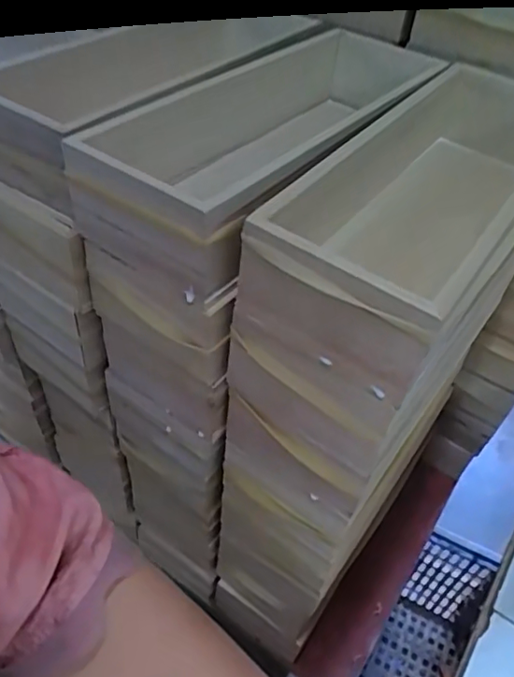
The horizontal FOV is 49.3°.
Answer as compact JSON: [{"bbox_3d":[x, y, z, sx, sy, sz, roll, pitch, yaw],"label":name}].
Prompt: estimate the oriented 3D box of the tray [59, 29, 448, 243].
[{"bbox_3d":[0.029,-0.140,0.384,0.106,0.077,0.308,33,52,24],"label":"tray"}]

